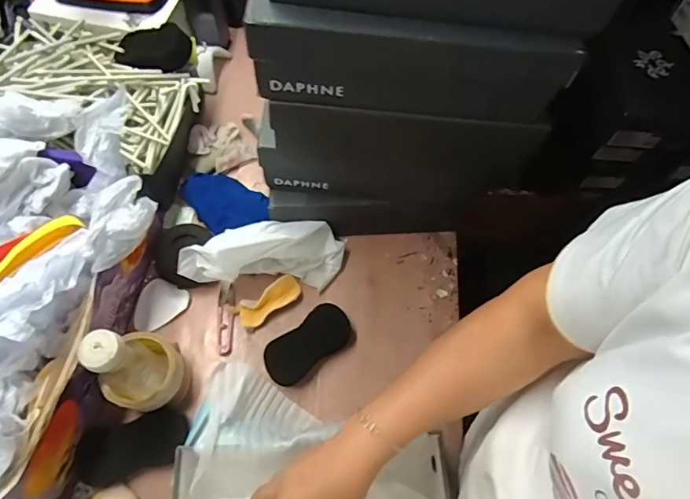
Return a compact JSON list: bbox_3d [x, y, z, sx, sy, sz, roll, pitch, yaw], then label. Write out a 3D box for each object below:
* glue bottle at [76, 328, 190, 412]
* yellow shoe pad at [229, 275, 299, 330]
[{"bbox_3d":[-0.235,0.138,0.543,0.070,0.186,0.086,12,64,2],"label":"glue bottle"},{"bbox_3d":[-0.108,0.074,0.668,0.097,0.018,0.041,-34,70,-18],"label":"yellow shoe pad"}]

